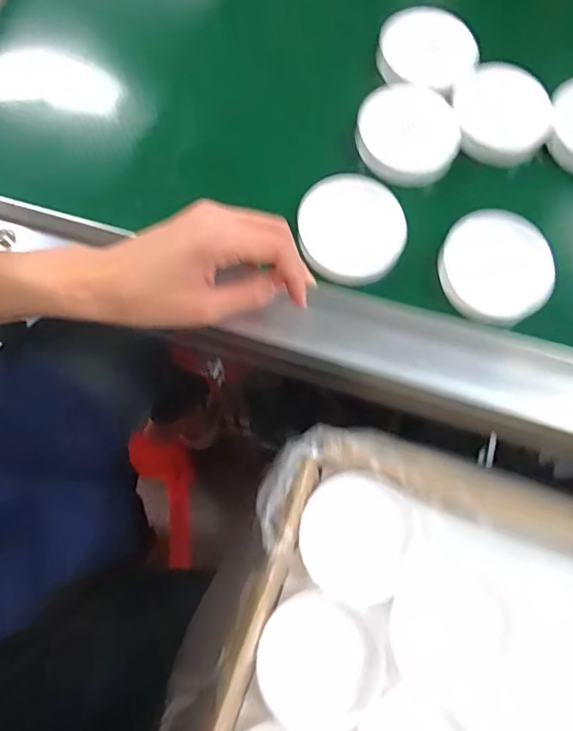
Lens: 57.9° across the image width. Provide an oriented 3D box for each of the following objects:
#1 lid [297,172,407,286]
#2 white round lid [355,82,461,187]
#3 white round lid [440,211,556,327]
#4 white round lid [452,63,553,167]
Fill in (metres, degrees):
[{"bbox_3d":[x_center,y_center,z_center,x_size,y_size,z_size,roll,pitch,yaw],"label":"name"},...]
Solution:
[{"bbox_3d":[0.049,-0.104,0.385,0.078,0.010,0.080,0,74,-1],"label":"lid"},{"bbox_3d":[0.098,-0.189,0.419,0.079,0.021,0.079,0,74,-1],"label":"white round lid"},{"bbox_3d":[0.155,-0.074,0.381,0.080,0.011,0.083,0,74,-1],"label":"white round lid"},{"bbox_3d":[0.174,-0.203,0.420,0.076,0.023,0.075,0,74,-1],"label":"white round lid"}]

